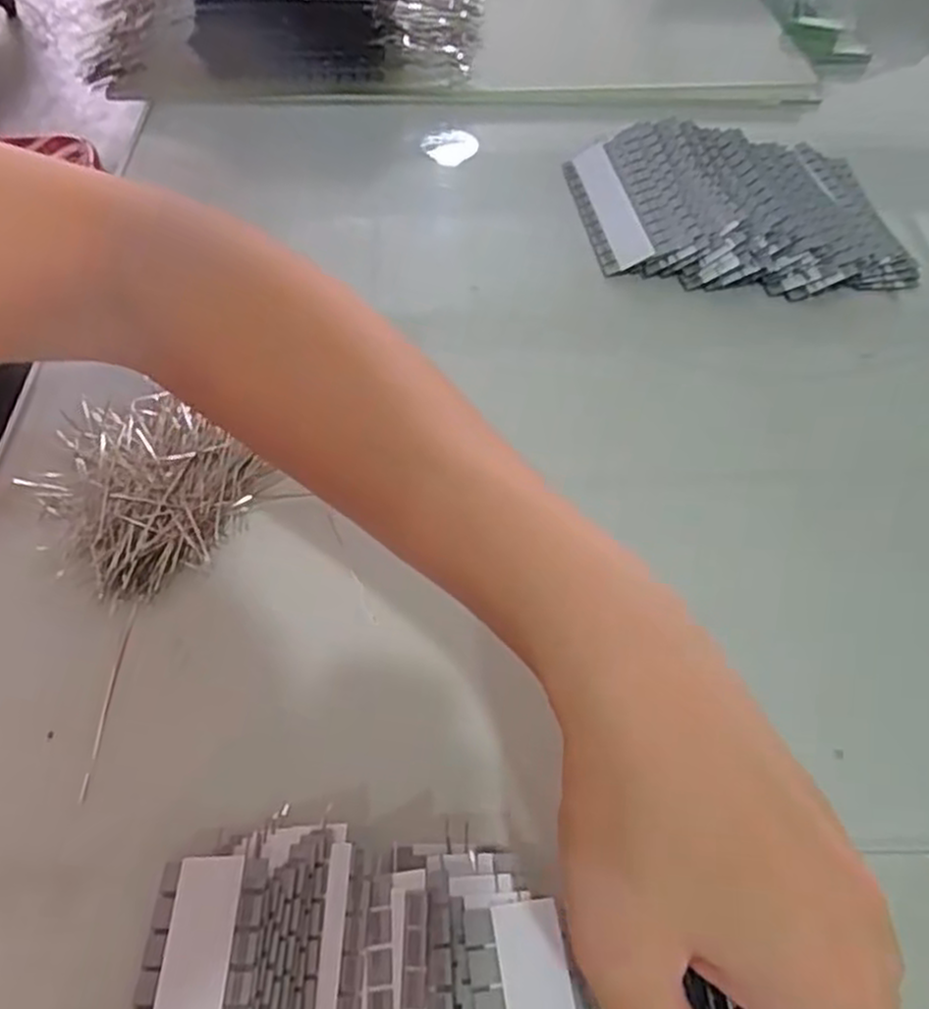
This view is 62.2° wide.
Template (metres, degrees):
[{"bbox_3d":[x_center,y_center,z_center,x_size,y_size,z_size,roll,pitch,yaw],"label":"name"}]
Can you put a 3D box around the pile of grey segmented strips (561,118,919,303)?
[{"bbox_3d":[0.170,-0.190,0.486,0.185,0.027,0.152,-4,53,-2],"label":"pile of grey segmented strips"}]

